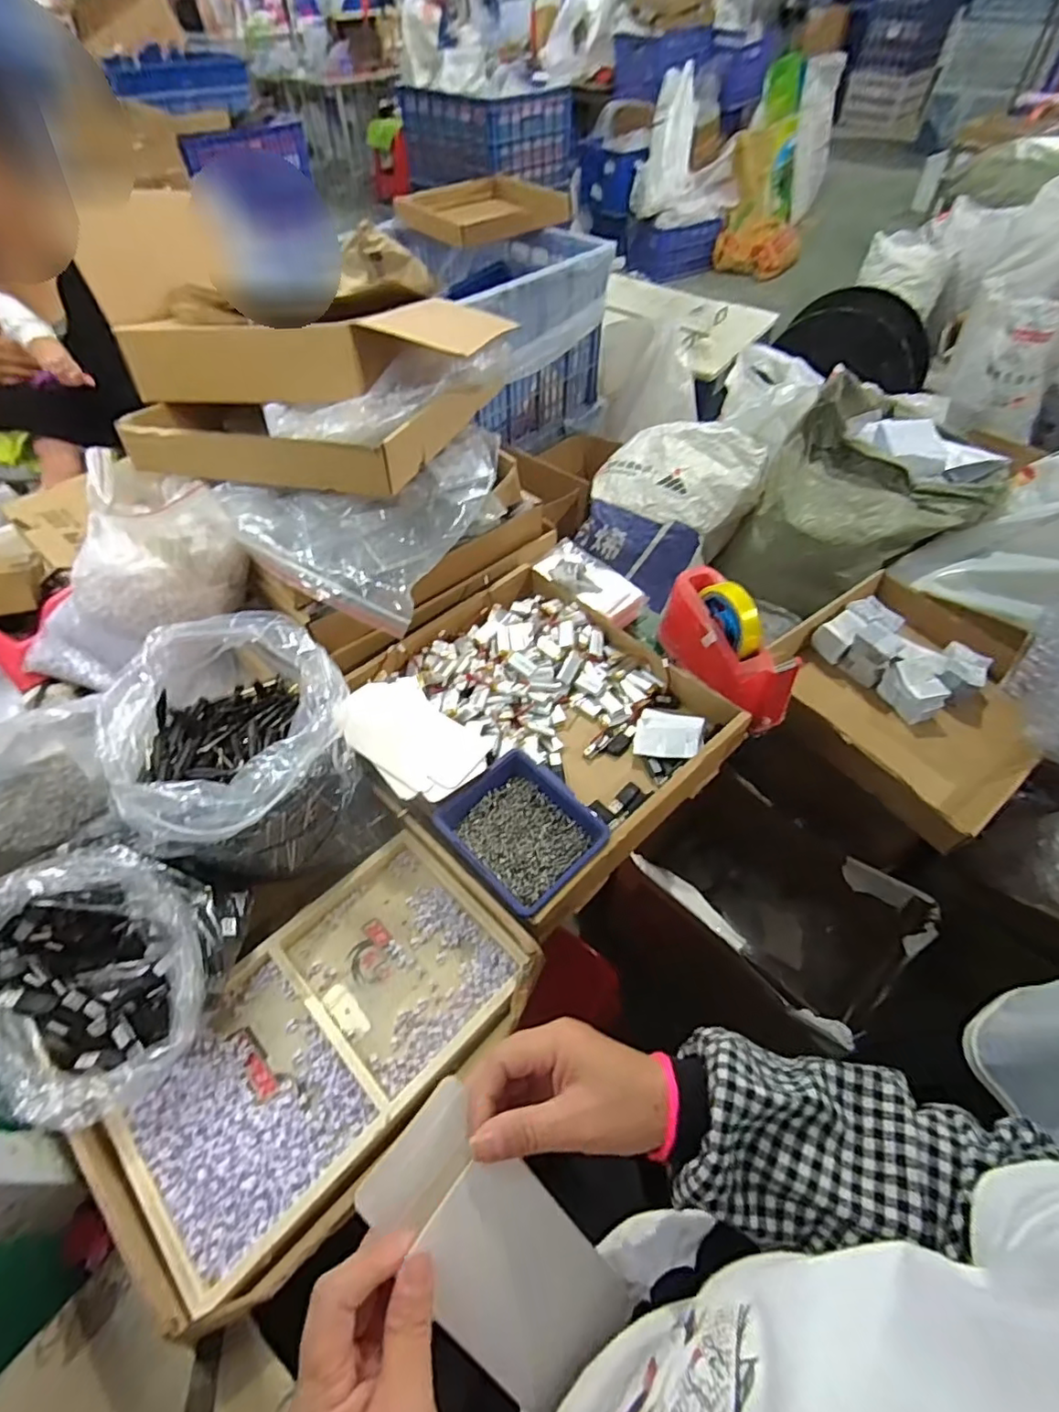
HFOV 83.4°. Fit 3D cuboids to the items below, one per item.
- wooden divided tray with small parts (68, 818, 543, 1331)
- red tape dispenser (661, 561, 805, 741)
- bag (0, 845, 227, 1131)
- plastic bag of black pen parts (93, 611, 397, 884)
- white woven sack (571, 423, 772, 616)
[{"bbox_3d":[-0.169,0.281,0.510,0.219,0.044,0.343,37,61,25],"label":"wooden divided tray with small parts"},{"bbox_3d":[0.238,-0.075,0.727,0.071,0.108,0.204,-18,54,-13],"label":"red tape dispenser"},{"bbox_3d":[-0.362,0.213,0.491,0.196,0.107,0.187,26,57,19],"label":"bag"},{"bbox_3d":[-0.266,0.045,0.566,0.201,0.180,0.202,-23,56,-16],"label":"plastic bag of black pen parts"},{"bbox_3d":[0.300,-0.511,1.478,0.382,0.277,0.345,-33,59,-23],"label":"white woven sack"}]

